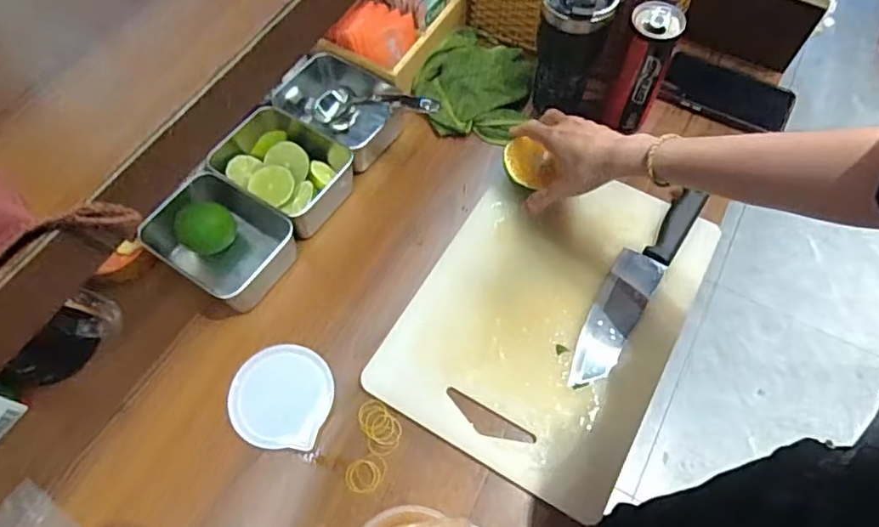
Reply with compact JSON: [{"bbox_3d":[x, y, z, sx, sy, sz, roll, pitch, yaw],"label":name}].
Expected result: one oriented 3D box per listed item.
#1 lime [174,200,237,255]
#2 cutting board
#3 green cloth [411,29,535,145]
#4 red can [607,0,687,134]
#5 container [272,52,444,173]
[{"bbox_3d":[-0.247,-0.035,0.602,0.057,0.052,0.044,-37,68,-17],"label":"lime"},{"bbox_3d":[0.113,0.042,0.579,0.249,0.017,0.334,27,66,14],"label":"cutting board"},{"bbox_3d":[0.046,-0.219,0.695,0.135,0.061,0.133,35,68,18],"label":"green cloth"},{"bbox_3d":[0.227,-0.216,0.636,0.056,0.139,0.057,0,62,1],"label":"red can"},{"bbox_3d":[-0.108,-0.185,0.665,0.115,0.081,0.196,-36,67,-17],"label":"container"}]

